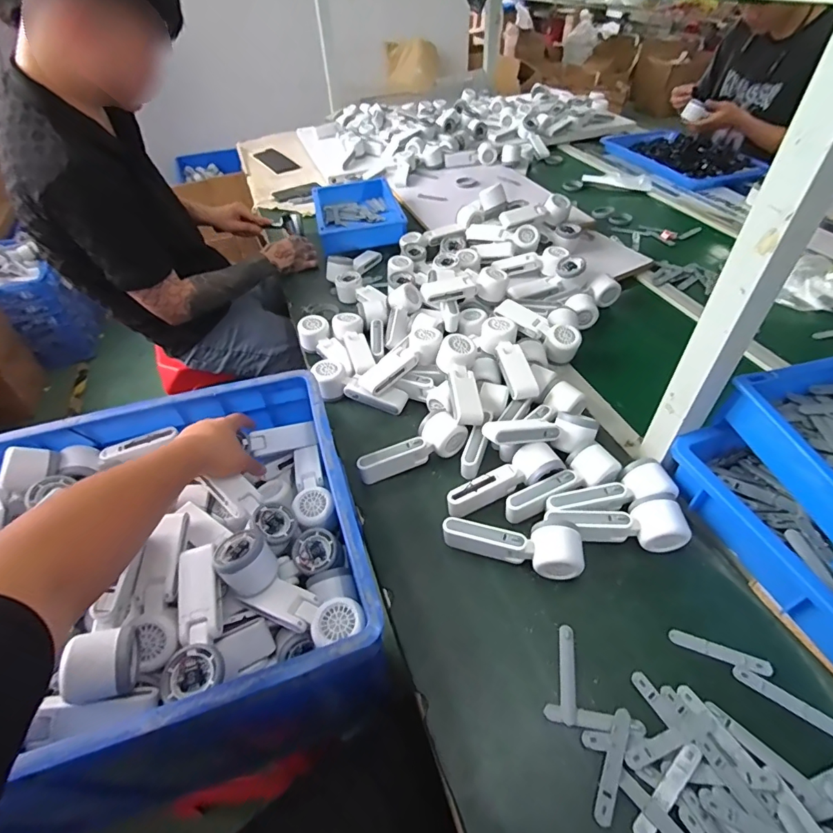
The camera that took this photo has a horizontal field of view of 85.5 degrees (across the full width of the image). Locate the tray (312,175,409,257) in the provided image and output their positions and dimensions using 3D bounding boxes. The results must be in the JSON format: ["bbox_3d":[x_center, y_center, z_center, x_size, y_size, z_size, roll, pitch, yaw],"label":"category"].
[{"bbox_3d":[-0.155,-0.542,1.221,0.235,0.066,0.360,-10,46,-7],"label":"tray"}]

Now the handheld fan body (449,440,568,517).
[{"bbox_3d":[0.118,0.089,0.628,0.167,0.052,0.056,-17,48,-10],"label":"handheld fan body"}]

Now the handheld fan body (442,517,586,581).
[{"bbox_3d":[0.121,0.156,0.569,0.172,0.056,0.057,14,50,18],"label":"handheld fan body"}]

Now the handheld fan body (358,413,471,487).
[{"bbox_3d":[-0.007,0.053,0.678,0.167,0.060,0.059,-24,49,-16],"label":"handheld fan body"}]

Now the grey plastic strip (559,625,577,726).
[{"bbox_3d":[0.162,0.274,0.484,0.016,0.004,0.094,7,47,9],"label":"grey plastic strip"}]

